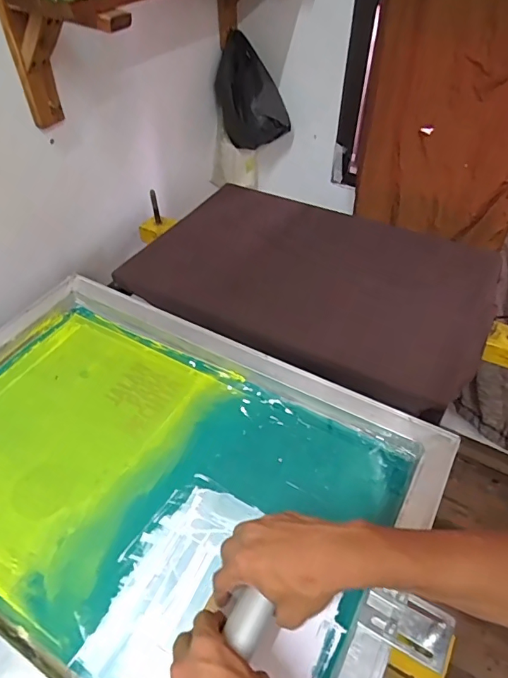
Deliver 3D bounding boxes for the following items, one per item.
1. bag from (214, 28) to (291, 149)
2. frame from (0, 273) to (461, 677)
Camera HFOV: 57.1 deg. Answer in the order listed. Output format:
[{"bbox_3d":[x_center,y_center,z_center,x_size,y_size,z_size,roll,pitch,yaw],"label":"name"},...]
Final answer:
[{"bbox_3d":[-0.004,-0.587,1.140,0.177,0.218,0.116,14,46,15],"label":"bag"},{"bbox_3d":[-0.148,0.162,0.571,0.654,0.037,0.460,22,52,22],"label":"frame"}]

